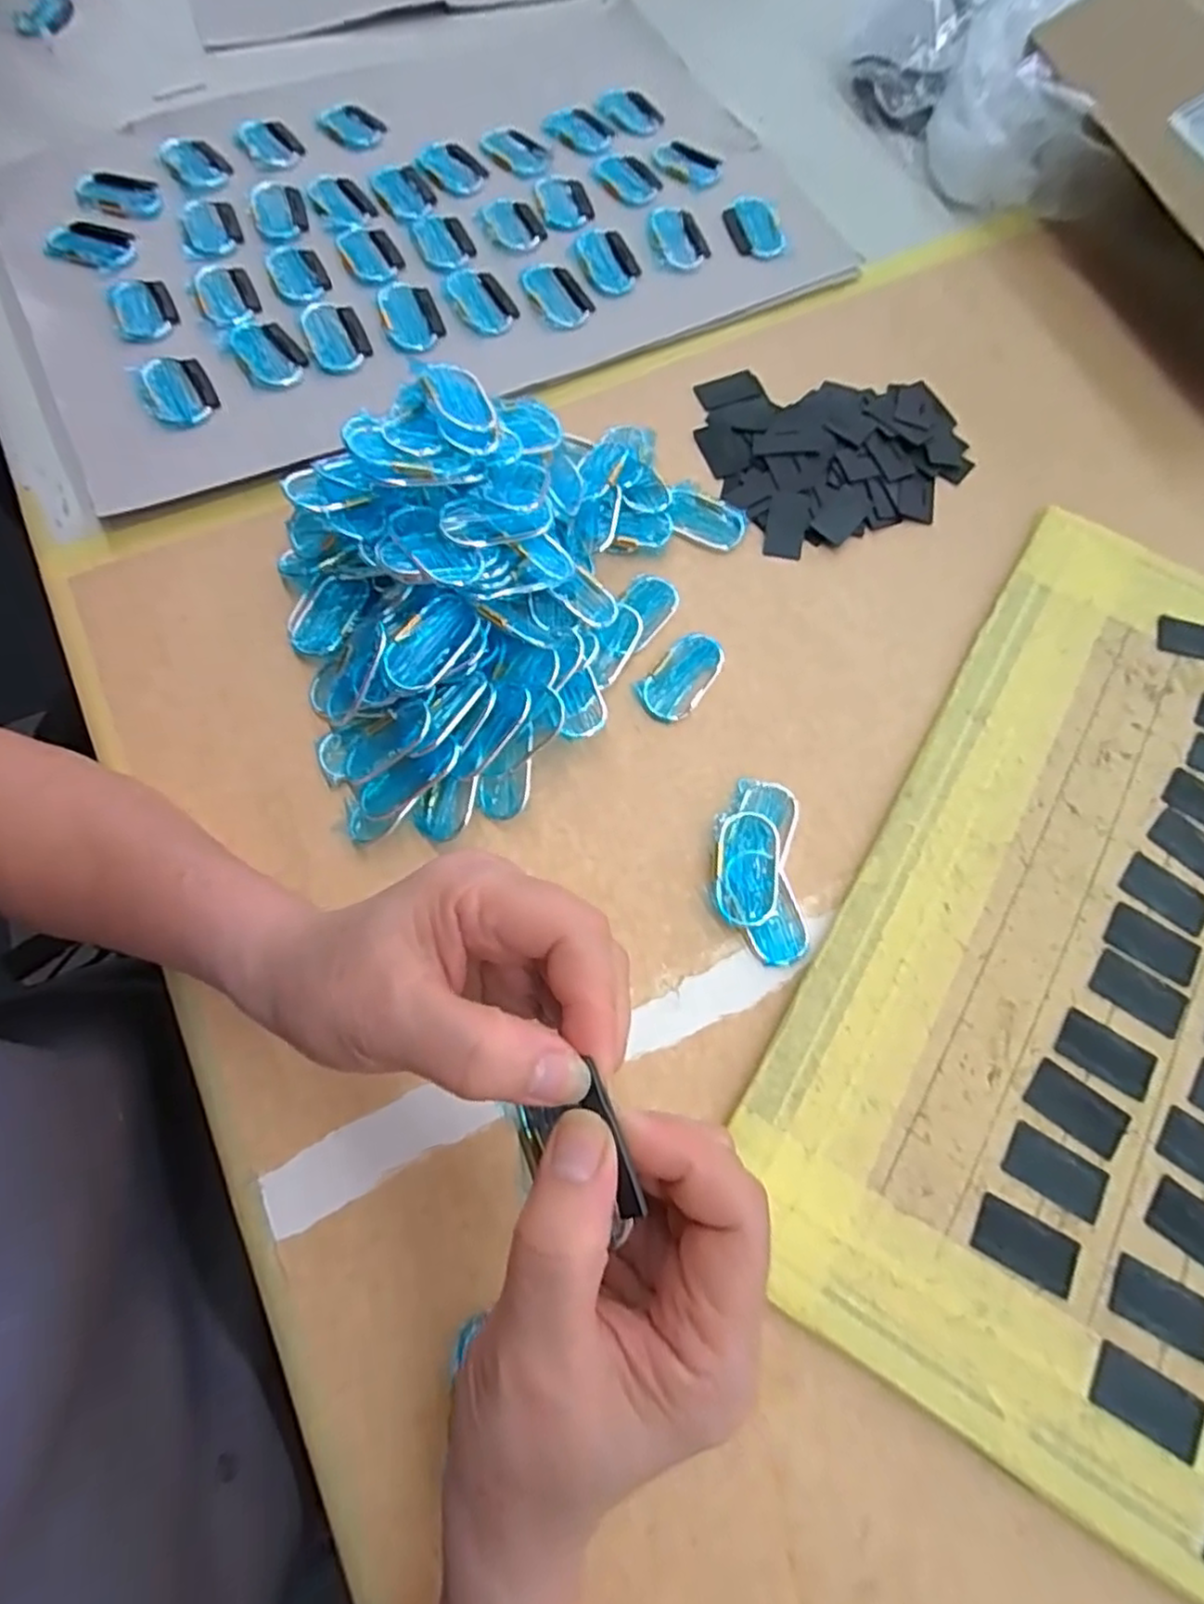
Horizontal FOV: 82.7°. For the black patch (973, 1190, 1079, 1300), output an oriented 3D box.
[{"bbox_3d":[0.181,0.188,0.289,0.041,0.004,0.023,28,72,8],"label":"black patch"}]

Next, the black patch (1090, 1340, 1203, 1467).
[{"bbox_3d":[0.220,0.241,0.274,0.042,0.004,0.023,30,73,9],"label":"black patch"}]

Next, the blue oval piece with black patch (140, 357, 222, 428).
[{"bbox_3d":[-0.272,-0.265,0.437,0.040,0.008,0.057,-26,73,-10],"label":"blue oval piece with black patch"}]

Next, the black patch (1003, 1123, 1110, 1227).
[{"bbox_3d":[0.200,0.162,0.299,0.043,0.004,0.024,30,73,9],"label":"black patch"}]

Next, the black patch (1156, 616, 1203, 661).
[{"bbox_3d":[0.347,-0.095,0.399,0.042,0.004,0.025,16,71,4],"label":"black patch"}]

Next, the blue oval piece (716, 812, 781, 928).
[{"bbox_3d":[0.075,0.034,0.348,0.031,0.008,0.058,8,71,2],"label":"blue oval piece"}]

